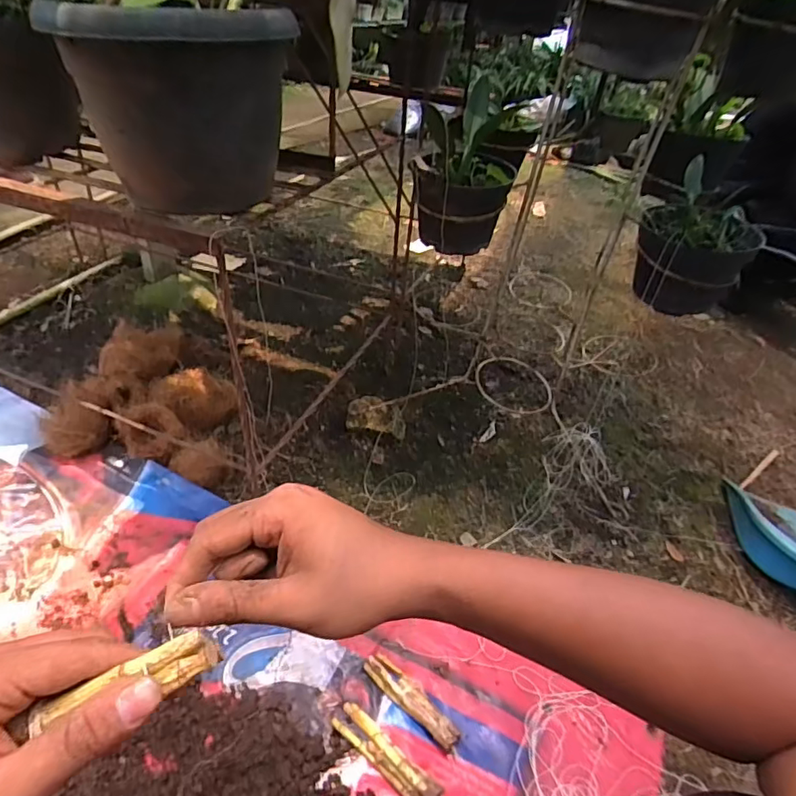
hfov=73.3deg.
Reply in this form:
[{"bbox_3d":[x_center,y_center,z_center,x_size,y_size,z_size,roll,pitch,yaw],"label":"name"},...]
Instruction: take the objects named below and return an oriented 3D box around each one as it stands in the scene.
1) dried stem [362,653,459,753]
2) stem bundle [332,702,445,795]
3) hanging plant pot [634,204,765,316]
[{"bbox_3d":[0.019,0.379,0.679,0.143,0.021,0.036,32,45,31],"label":"dried stem"},{"bbox_3d":[-0.012,0.415,0.623,0.152,0.032,0.037,33,45,31],"label":"stem bundle"},{"bbox_3d":[0.406,-0.198,0.749,0.139,0.119,0.131,9,38,4],"label":"hanging plant pot"}]

